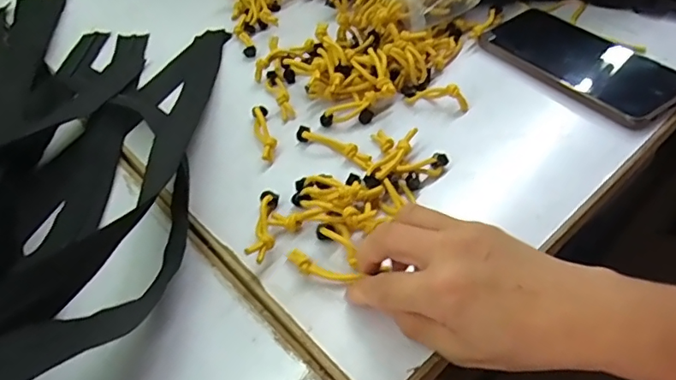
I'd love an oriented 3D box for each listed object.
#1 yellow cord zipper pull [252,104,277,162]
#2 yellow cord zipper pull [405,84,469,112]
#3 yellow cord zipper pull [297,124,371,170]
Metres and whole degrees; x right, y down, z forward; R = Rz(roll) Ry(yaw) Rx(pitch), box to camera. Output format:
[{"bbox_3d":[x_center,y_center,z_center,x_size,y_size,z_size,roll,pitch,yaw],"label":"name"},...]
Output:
[{"bbox_3d":[-0.058,-0.047,0.404,0.013,0.013,0.063,-14,48,-6],"label":"yellow cord zipper pull"},{"bbox_3d":[0.079,-0.074,0.412,0.049,0.020,0.010,7,48,28],"label":"yellow cord zipper pull"},{"bbox_3d":[-0.001,-0.033,0.388,0.072,0.009,0.016,31,58,29],"label":"yellow cord zipper pull"}]

